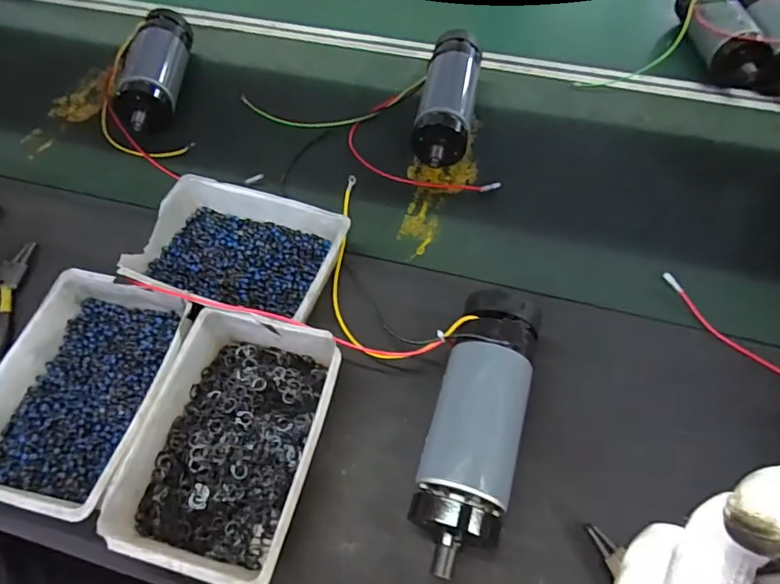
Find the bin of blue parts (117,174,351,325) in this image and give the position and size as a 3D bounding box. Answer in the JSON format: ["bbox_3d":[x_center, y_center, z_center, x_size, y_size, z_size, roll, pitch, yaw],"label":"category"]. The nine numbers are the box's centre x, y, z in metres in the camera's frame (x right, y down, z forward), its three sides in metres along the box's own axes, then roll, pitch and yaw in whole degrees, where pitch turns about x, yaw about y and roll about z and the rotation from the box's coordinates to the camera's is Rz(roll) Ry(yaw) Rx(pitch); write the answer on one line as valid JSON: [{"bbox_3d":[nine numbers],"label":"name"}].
[{"bbox_3d":[-0.156,-0.042,0.531,0.207,0.046,0.147,17,58,11],"label":"bin of blue parts"}]

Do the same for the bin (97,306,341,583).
[{"bbox_3d":[-0.128,0.120,0.416,0.140,0.048,0.200,12,57,8],"label":"bin"}]

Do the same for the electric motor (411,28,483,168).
[{"bbox_3d":[0.079,-0.259,0.680,0.071,0.063,0.239,9,57,6],"label":"electric motor"}]

